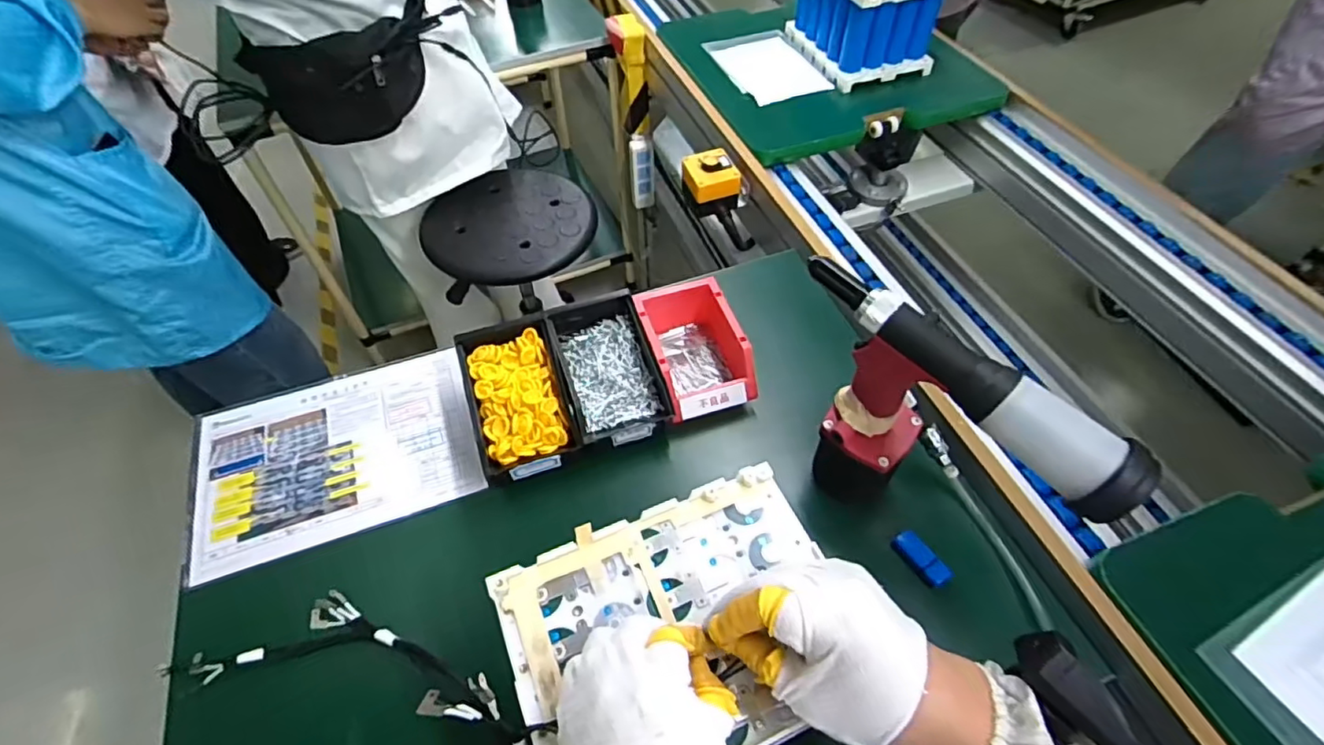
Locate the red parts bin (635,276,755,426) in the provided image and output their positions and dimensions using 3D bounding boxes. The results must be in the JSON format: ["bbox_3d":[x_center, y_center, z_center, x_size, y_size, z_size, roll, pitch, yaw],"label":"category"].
[{"bbox_3d":[0.036,-0.030,0.722,0.105,0.073,0.170,-15,55,-10],"label":"red parts bin"}]

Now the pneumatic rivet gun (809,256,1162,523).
[{"bbox_3d":[0.230,0.061,0.546,0.281,0.249,0.076,35,62,24],"label":"pneumatic rivet gun"}]

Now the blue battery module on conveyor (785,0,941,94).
[{"bbox_3d":[0.362,-0.647,1.071,0.180,0.152,0.235,-18,55,-11],"label":"blue battery module on conveyor"}]

